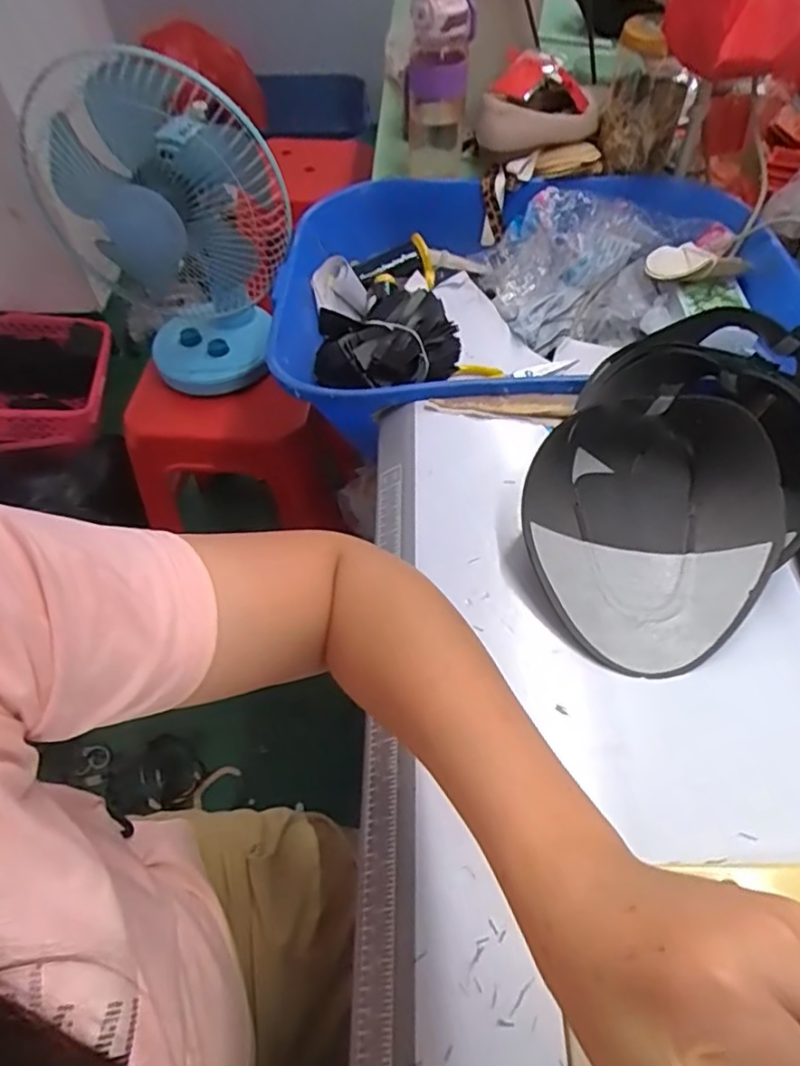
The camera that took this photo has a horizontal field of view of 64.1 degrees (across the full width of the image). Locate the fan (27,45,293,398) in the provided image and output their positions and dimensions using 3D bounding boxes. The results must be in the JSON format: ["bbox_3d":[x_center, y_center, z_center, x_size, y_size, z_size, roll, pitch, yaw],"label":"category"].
[{"bbox_3d":[-0.303,-0.390,0.894,0.286,0.440,0.265,-21,56,-14],"label":"fan"}]

